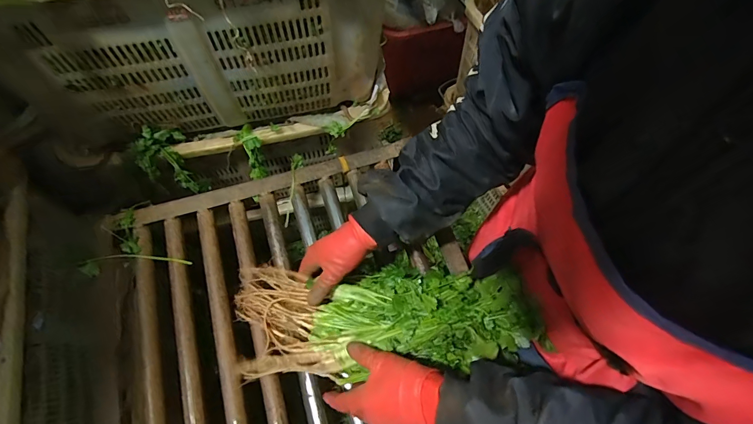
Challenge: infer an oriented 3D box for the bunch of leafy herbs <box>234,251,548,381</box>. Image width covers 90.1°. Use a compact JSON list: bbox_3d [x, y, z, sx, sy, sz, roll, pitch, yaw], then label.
[{"bbox_3d":[-0.001,0.125,0.469,0.362,0.096,0.145,-4,64,10],"label":"bunch of leafy herbs"}]

